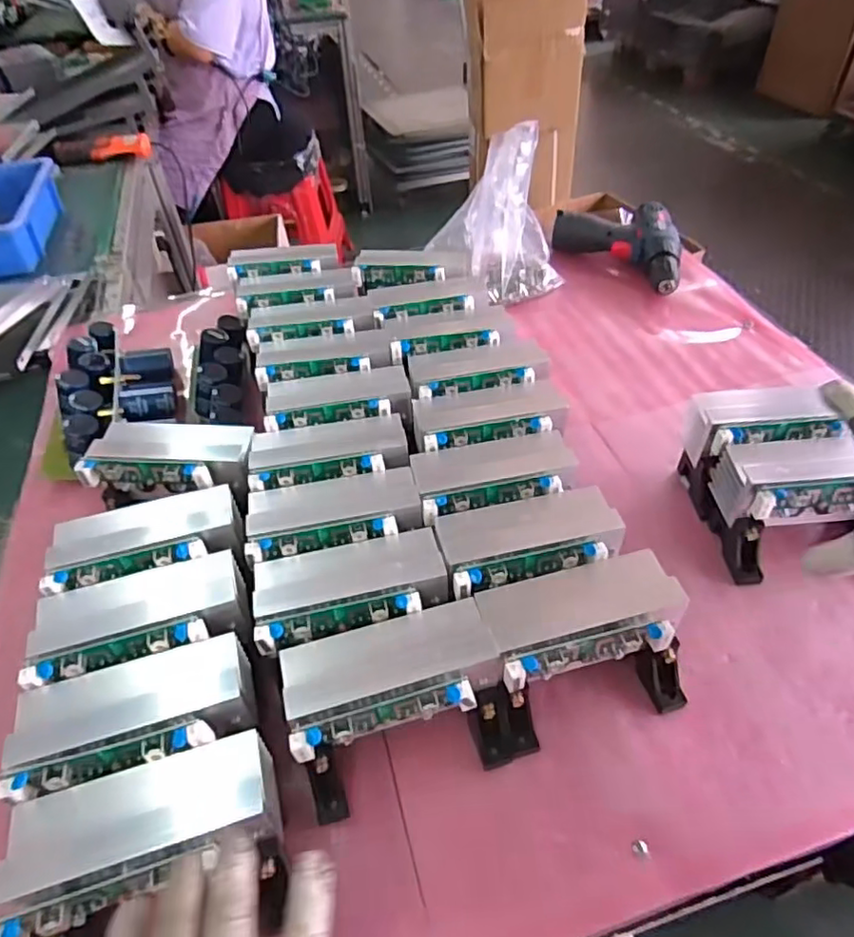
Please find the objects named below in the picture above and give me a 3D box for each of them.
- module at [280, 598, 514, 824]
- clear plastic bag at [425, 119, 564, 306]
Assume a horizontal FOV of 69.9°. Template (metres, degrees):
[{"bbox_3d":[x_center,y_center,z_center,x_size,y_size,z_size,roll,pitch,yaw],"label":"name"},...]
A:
[{"bbox_3d":[-0.018,0.150,0.390,0.135,0.083,0.087,-14,47,-10],"label":"module"},{"bbox_3d":[0.088,-0.326,0.783,0.147,0.157,0.161,-9,46,-5],"label":"clear plastic bag"}]

